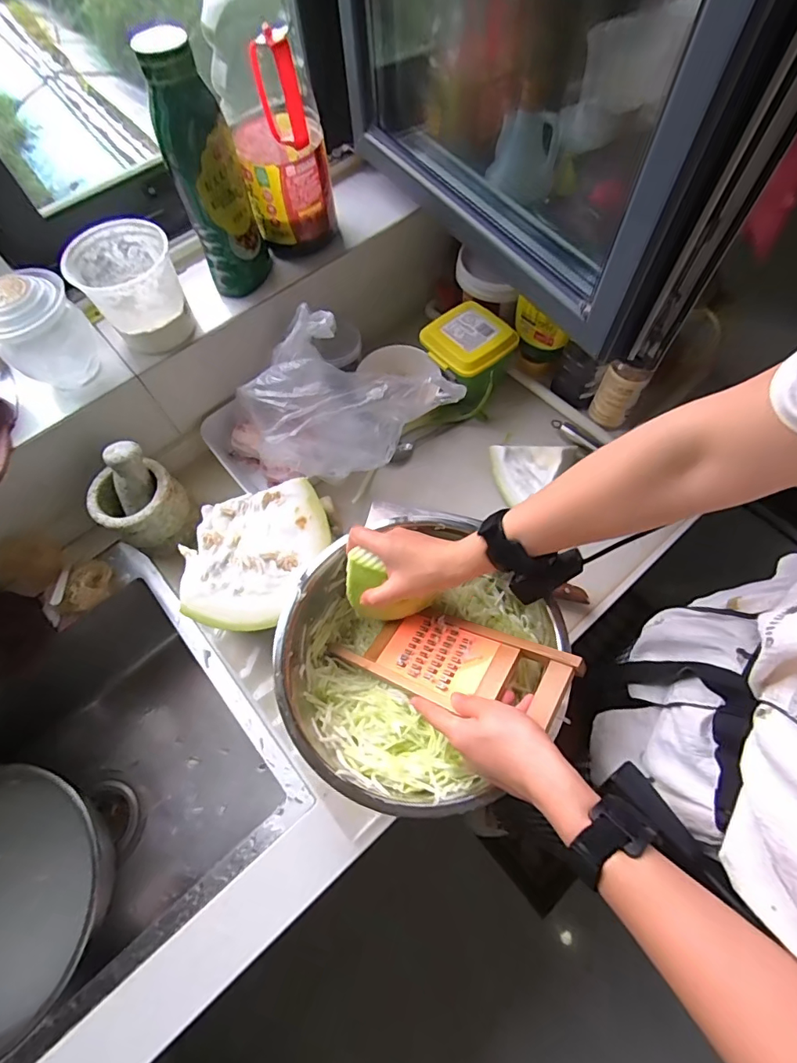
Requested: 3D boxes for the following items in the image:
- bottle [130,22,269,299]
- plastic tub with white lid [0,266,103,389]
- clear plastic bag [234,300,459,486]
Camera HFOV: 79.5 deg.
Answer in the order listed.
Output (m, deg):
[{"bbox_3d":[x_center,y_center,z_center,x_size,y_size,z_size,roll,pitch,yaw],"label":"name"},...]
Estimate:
[{"bbox_3d":[-0.216,-0.401,0.561,0.078,0.268,0.060,-20,68,-7],"label":"bottle"},{"bbox_3d":[-0.420,-0.237,0.557,0.090,0.108,0.100,41,74,17],"label":"plastic tub with white lid"},{"bbox_3d":[-0.060,-0.161,0.614,0.242,0.127,0.178,14,68,8],"label":"clear plastic bag"}]

